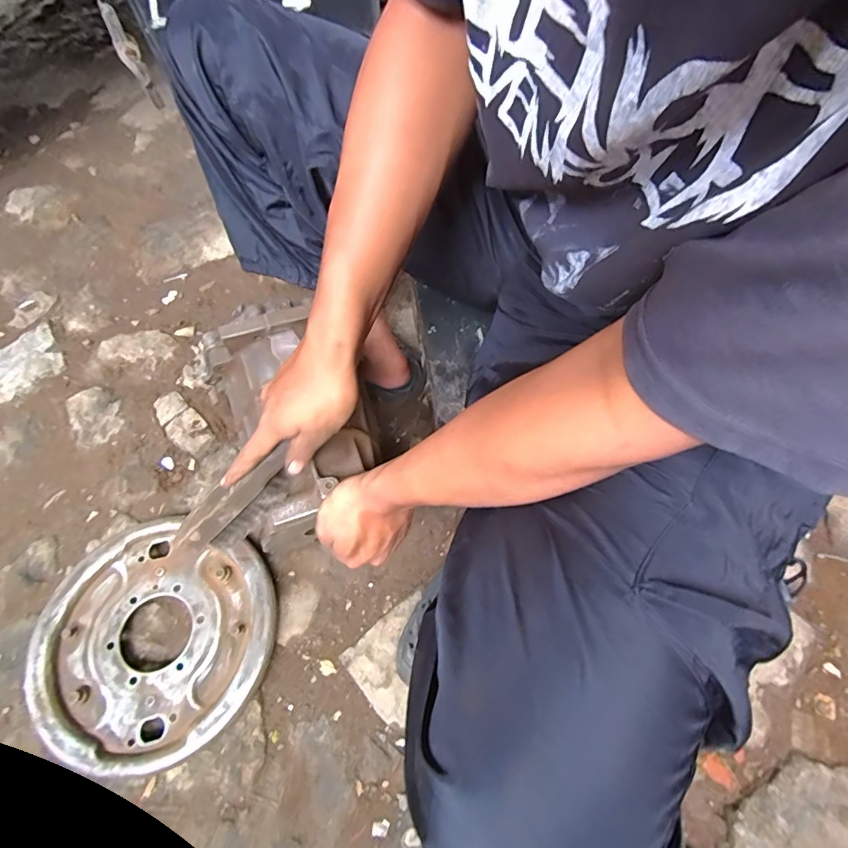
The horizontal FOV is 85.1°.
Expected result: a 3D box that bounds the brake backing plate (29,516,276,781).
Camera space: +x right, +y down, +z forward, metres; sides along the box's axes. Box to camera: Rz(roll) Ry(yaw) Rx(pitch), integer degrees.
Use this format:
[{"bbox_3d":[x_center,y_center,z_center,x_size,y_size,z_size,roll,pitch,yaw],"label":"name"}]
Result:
[{"bbox_3d":[-0.348,0.282,0.610,0.287,0.054,0.276,-1,63,2],"label":"brake backing plate"}]

